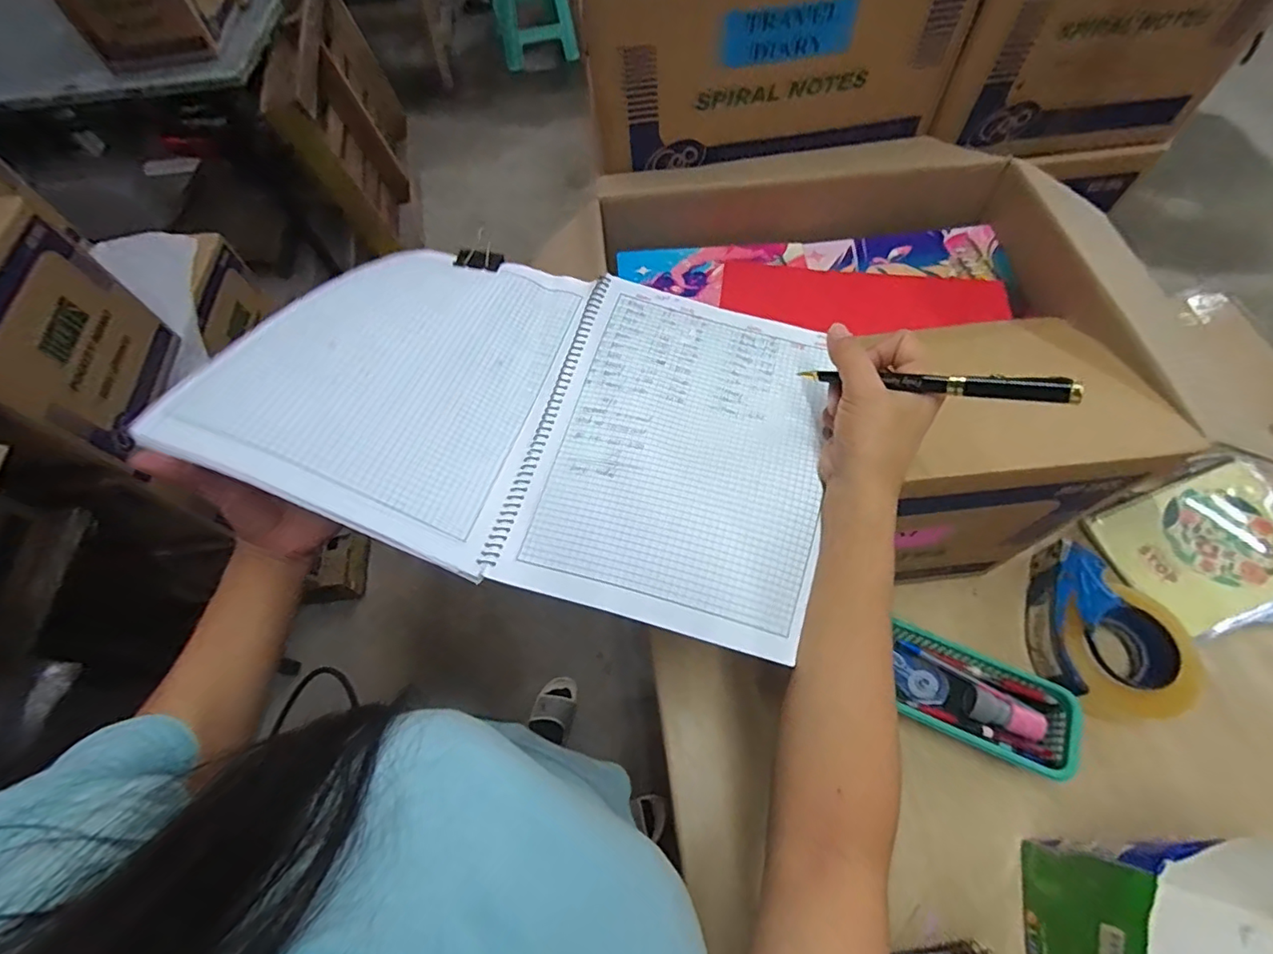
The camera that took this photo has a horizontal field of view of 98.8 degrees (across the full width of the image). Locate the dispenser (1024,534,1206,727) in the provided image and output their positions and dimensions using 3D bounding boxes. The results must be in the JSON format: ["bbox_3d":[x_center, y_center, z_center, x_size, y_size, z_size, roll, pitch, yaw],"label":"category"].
[{"bbox_3d":[0.490,0.162,0.569,0.131,0.051,0.165,9,63,7],"label":"dispenser"}]

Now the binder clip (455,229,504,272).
[{"bbox_3d":[-0.135,-0.196,0.476,0.037,0.014,0.036,9,63,7],"label":"binder clip"}]

